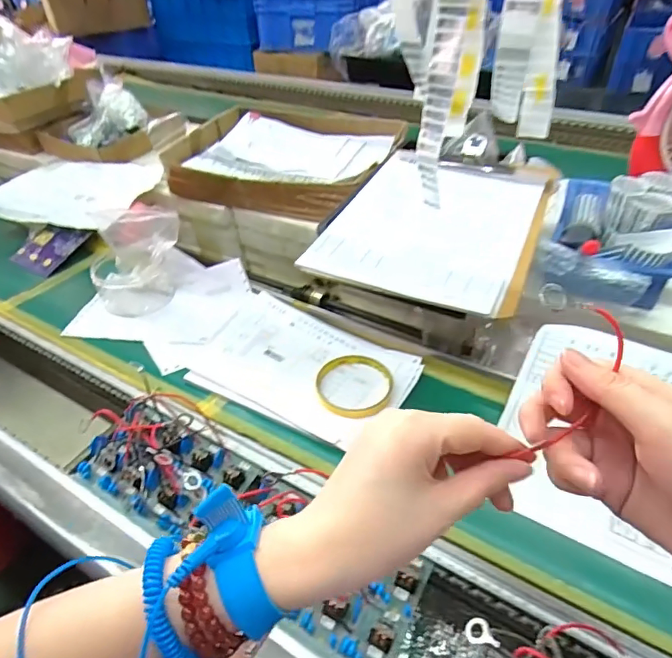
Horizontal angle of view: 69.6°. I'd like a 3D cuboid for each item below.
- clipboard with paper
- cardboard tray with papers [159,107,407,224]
[{"bbox_3d":[0.122,-0.135,0.577,0.225,0.038,0.293,16,46,21],"label":"clipboard with paper"},{"bbox_3d":[-0.084,-0.294,0.835,0.351,0.064,0.272,18,47,22],"label":"cardboard tray with papers"}]

